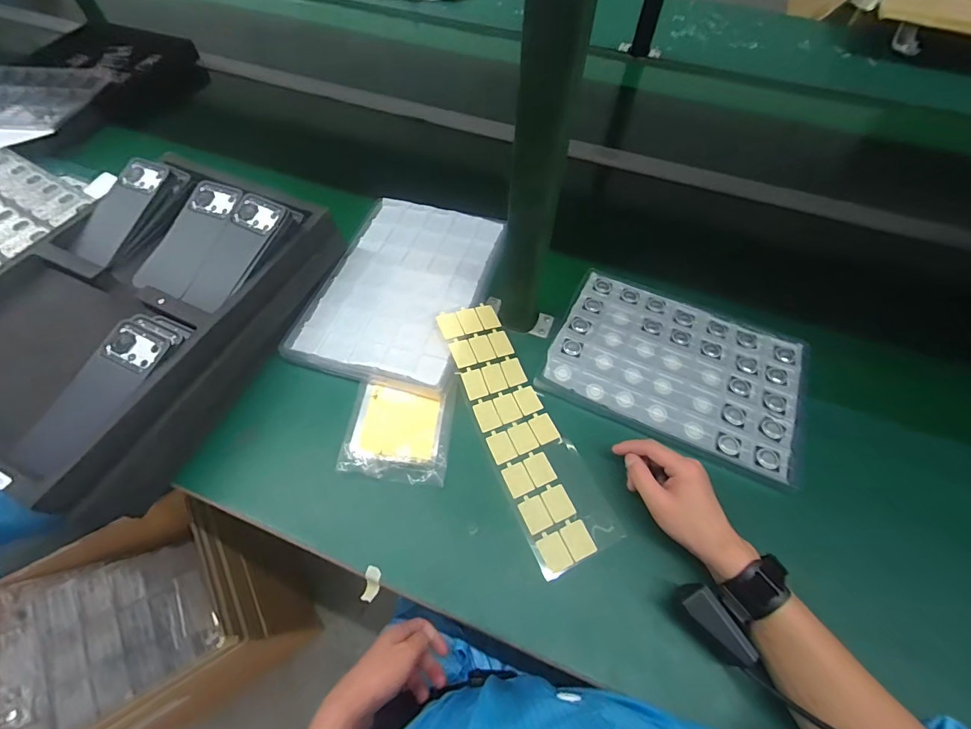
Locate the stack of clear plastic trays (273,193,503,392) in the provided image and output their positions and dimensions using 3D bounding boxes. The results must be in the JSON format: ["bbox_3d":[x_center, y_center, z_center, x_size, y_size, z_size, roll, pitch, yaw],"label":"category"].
[{"bbox_3d":[-0.114,-0.118,0.594,0.220,0.029,0.315,15,60,7],"label":"stack of clear plastic trays"}]

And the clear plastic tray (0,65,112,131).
[{"bbox_3d":[-0.942,-0.531,0.814,0.322,0.014,0.244,-2,59,-2],"label":"clear plastic tray"}]

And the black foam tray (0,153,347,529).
[{"bbox_3d":[-0.427,-0.080,0.494,0.310,0.097,0.420,20,61,10],"label":"black foam tray"}]

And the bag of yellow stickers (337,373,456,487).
[{"bbox_3d":[-0.103,0.073,0.485,0.120,0.016,0.116,5,59,2],"label":"bag of yellow stickers"}]

